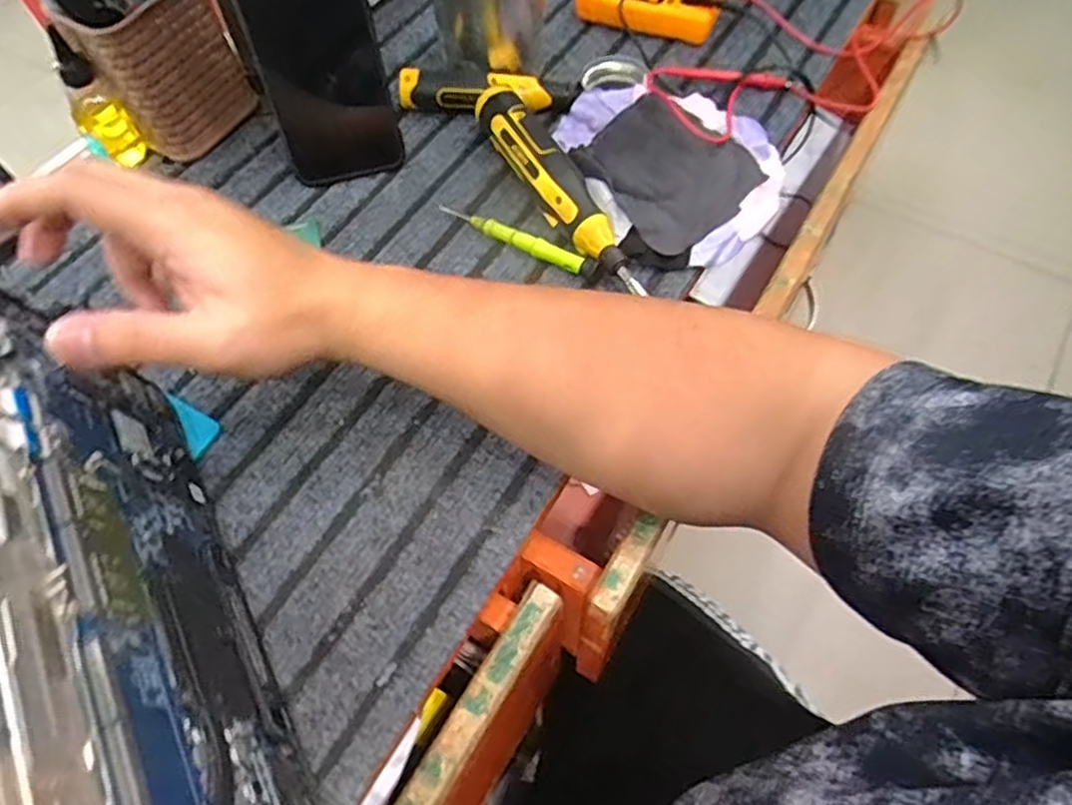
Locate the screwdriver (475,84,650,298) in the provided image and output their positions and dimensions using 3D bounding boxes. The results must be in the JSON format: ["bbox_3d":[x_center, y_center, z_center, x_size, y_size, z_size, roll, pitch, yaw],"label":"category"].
[{"bbox_3d":[0.008,-0.149,0.482,0.034,0.036,0.188,-23,61,-12],"label":"screwdriver"}]

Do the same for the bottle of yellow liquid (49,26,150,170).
[{"bbox_3d":[-0.308,-0.209,0.491,0.035,0.089,0.031,-34,64,-17],"label":"bottle of yellow liquid"}]

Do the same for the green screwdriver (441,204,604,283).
[{"bbox_3d":[-0.013,-0.111,0.477,0.126,0.016,0.011,29,64,17],"label":"green screwdriver"}]

